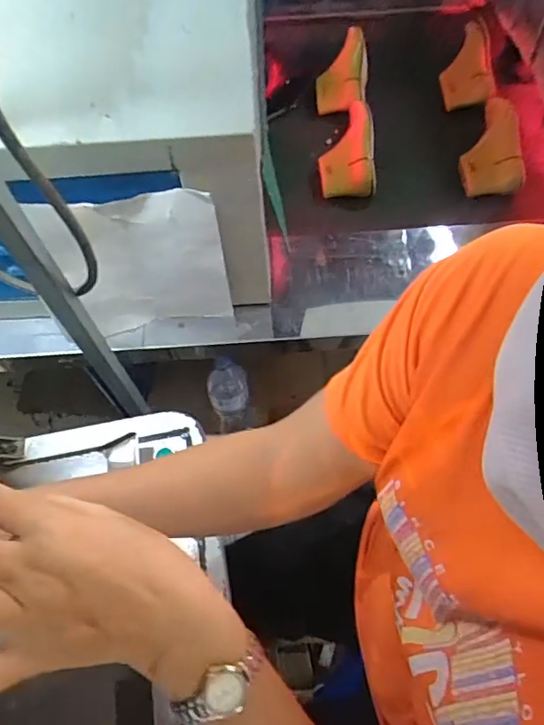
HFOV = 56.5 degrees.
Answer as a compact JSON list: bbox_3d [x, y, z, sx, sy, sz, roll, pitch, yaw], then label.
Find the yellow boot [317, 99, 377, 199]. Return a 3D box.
[{"bbox_3d":[0.162,-0.444,1.063,0.117,0.095,0.207,5,62,5],"label":"yellow boot"}]

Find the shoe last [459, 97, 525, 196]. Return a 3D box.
[{"bbox_3d":[0.445,-0.445,1.048,0.109,0.066,0.227,1,62,3],"label":"shoe last"}]

